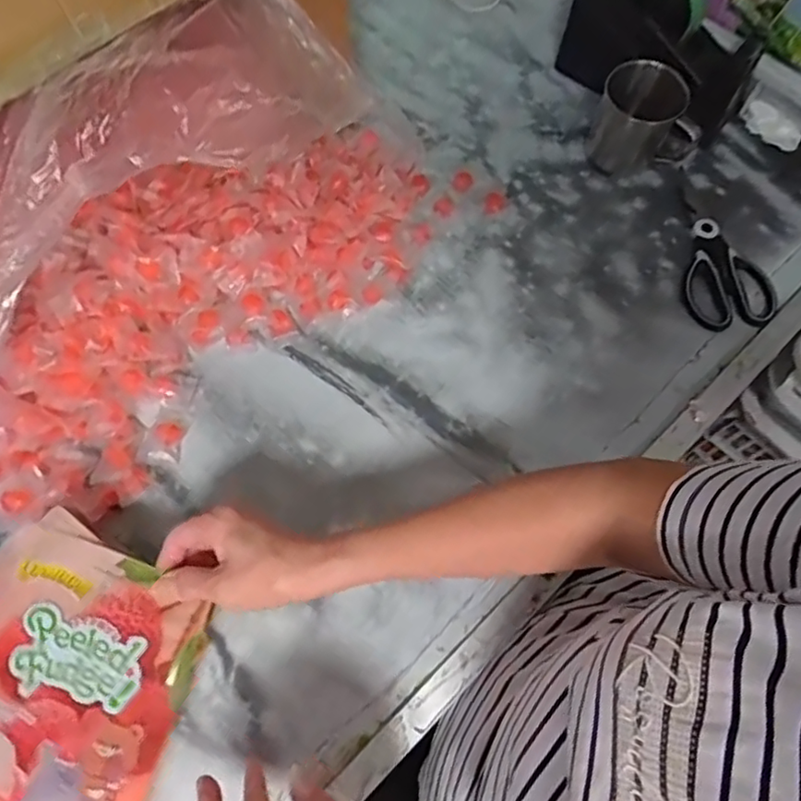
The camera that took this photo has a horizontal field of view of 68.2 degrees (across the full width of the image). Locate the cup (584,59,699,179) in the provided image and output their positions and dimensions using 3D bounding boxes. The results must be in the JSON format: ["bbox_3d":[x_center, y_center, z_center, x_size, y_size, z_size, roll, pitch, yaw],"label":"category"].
[{"bbox_3d":[0.255,-0.284,0.613,0.106,0.084,0.074,8,67,3],"label":"cup"}]

